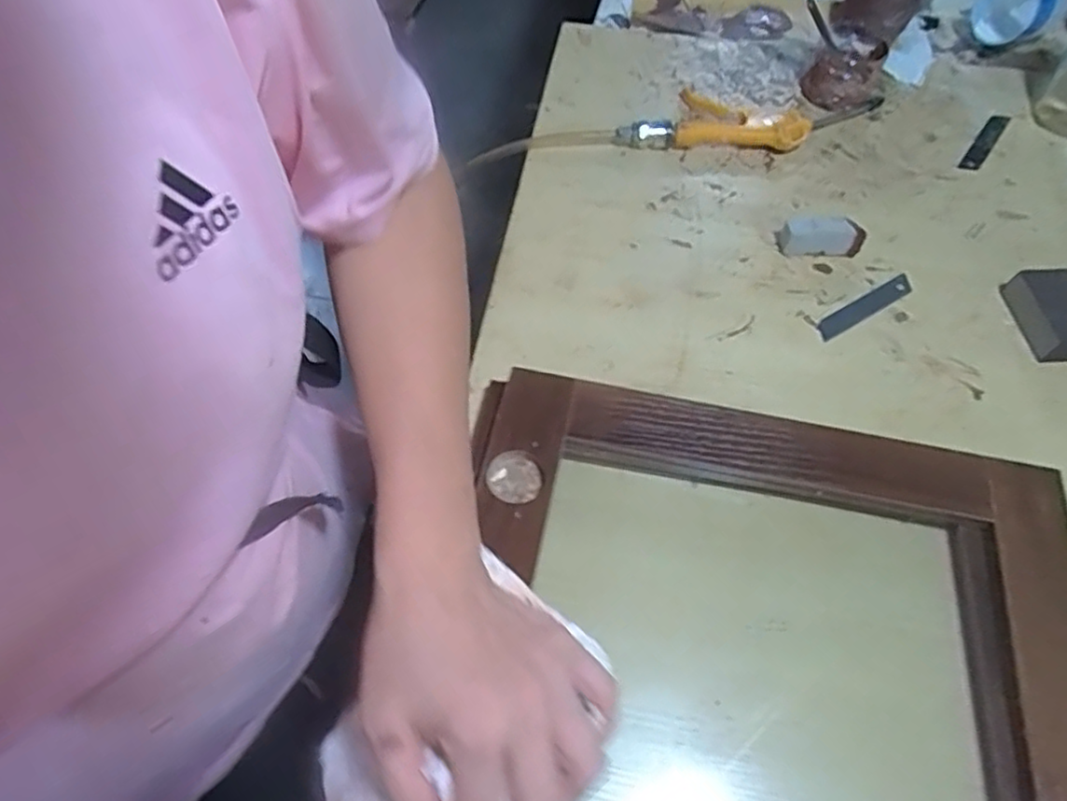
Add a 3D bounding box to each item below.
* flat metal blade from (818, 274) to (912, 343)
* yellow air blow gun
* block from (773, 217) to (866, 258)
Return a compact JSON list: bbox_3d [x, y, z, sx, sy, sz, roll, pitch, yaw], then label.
[{"bbox_3d":[0.255,-0.072,0.525,0.092,0.008,0.019,-27,62,-17],"label":"flat metal blade"},{"bbox_3d":[0.202,-0.263,0.628,0.253,0.022,0.087,0,58,-1],"label":"yellow air blow gun"},{"bbox_3d":[0.229,-0.130,0.544,0.061,0.027,0.021,4,58,1],"label":"block"}]

